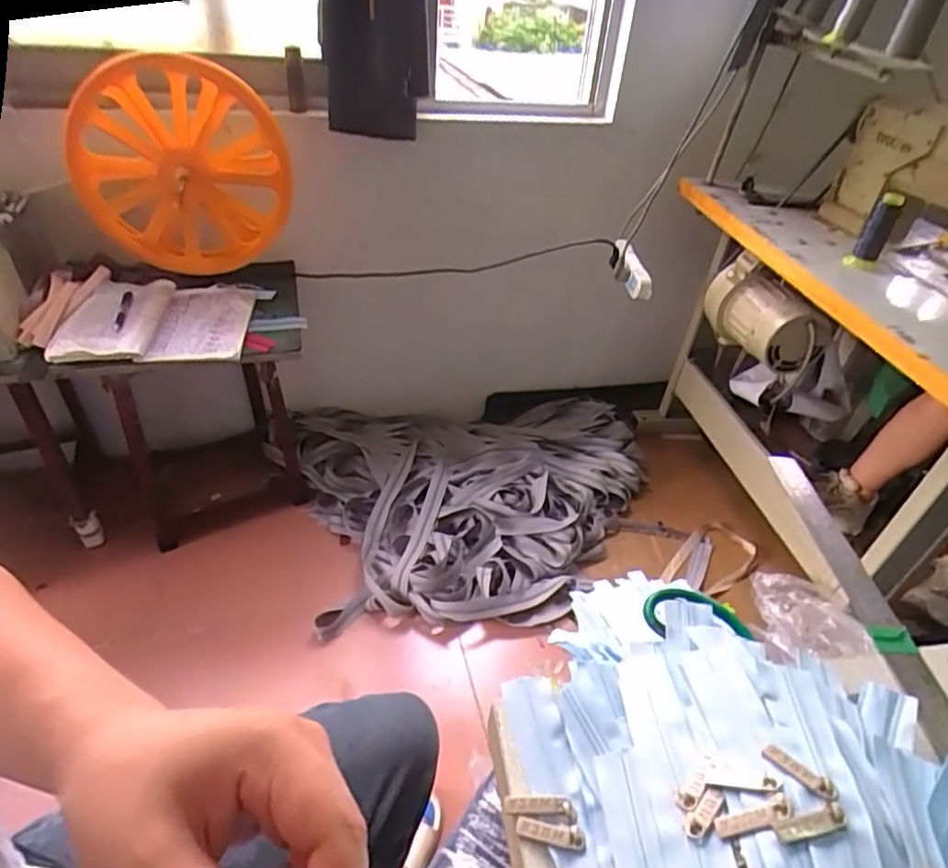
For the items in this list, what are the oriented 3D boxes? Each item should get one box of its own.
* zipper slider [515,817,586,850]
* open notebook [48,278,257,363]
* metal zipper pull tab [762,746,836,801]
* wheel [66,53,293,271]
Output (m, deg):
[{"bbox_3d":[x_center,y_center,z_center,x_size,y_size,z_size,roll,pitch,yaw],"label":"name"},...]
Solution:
[{"bbox_3d":[0.043,0.226,0.345,0.038,0.008,0.011,10,40,7],"label":"zipper slider"},{"bbox_3d":[-0.569,-0.211,1.113,0.298,0.047,0.237,-2,40,-8],"label":"open notebook"},{"bbox_3d":[0.172,0.178,0.323,0.011,0.004,0.037,-23,26,-30],"label":"metal zipper pull tab"},{"bbox_3d":[-0.506,-0.450,1.071,0.340,0.363,0.075,9,36,-22],"label":"wheel"}]

